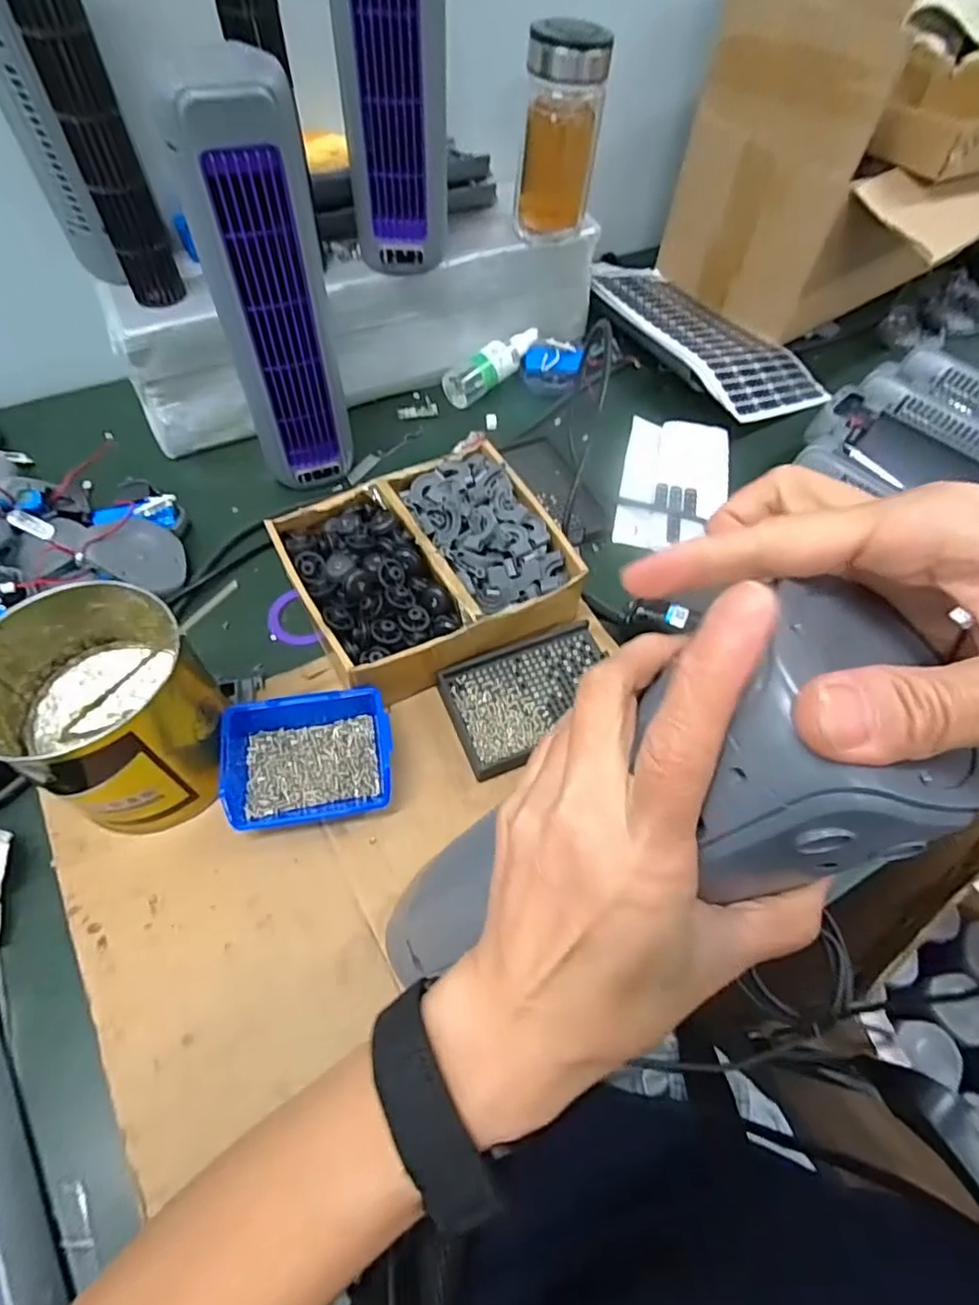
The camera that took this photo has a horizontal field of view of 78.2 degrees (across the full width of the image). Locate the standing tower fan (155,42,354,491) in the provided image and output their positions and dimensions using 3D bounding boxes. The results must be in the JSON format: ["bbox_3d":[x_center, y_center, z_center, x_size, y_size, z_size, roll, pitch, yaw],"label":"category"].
[{"bbox_3d":[-0.168,-0.267,0.478,0.080,0.292,0.059,3,58,-2],"label":"standing tower fan"}]

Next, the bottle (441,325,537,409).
[{"bbox_3d":[0.007,-0.327,0.675,0.130,0.035,0.036,-41,68,-11],"label":"bottle"}]

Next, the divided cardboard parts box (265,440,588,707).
[{"bbox_3d":[-0.053,-0.069,0.497,0.212,0.075,0.172,-21,62,-17],"label":"divided cardboard parts box"}]

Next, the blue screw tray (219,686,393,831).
[{"bbox_3d":[-0.126,0.074,0.429,0.110,0.048,0.084,-8,59,-9],"label":"blue screw tray"}]

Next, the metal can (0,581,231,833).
[{"bbox_3d":[-0.244,0.038,0.393,0.119,0.107,0.131,-36,67,-23],"label":"metal can"}]

